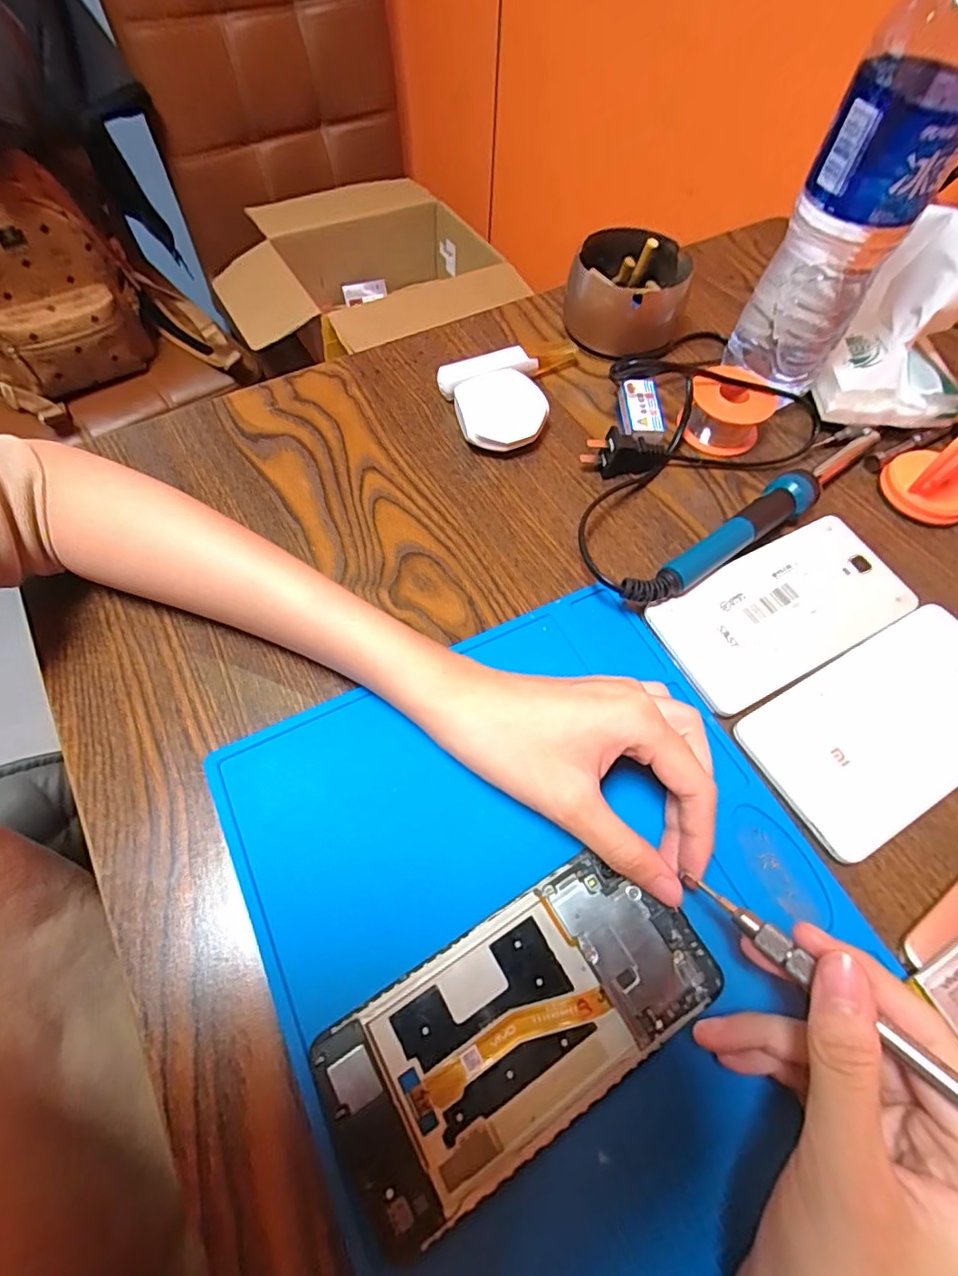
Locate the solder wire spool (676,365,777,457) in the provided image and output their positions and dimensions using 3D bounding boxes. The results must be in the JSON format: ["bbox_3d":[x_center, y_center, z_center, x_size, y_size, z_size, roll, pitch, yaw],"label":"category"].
[{"bbox_3d":[0.166,-0.151,0.369,0.049,0.031,0.050,1,62,-2],"label":"solder wire spool"}]

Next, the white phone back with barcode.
[{"bbox_3d":[0.166,-0.015,0.305,0.139,0.014,0.070,-25,66,-15],"label":"white phone back with barcode"}]

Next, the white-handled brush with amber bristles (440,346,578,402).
[{"bbox_3d":[0.022,-0.189,0.388,0.105,0.020,0.018,-22,65,-14],"label":"white-handled brush with amber bristles"}]

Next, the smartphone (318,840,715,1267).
[{"bbox_3d":[0.017,0.146,0.212,0.147,0.006,0.070,-25,66,-15],"label":"smartphone"}]

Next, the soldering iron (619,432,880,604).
[{"bbox_3d":[0.171,-0.073,0.330,0.231,0.028,0.022,-31,67,-17],"label":"soldering iron"}]

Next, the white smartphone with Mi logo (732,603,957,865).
[{"bbox_3d":[0.208,0.041,0.277,0.149,0.009,0.075,-26,66,-15],"label":"white smartphone with Mi logo"}]

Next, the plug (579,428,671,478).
[{"bbox_3d":[0.095,-0.116,0.350,0.058,0.027,0.016,-4,62,-5],"label":"plug"}]

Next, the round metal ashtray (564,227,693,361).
[{"bbox_3d":[0.110,-0.255,0.411,0.084,0.049,0.083,1,62,-2],"label":"round metal ashtray"}]

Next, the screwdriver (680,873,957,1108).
[{"bbox_3d":[0.117,0.115,0.181,0.009,0.008,0.098,-37,45,-19],"label":"screwdriver"}]

